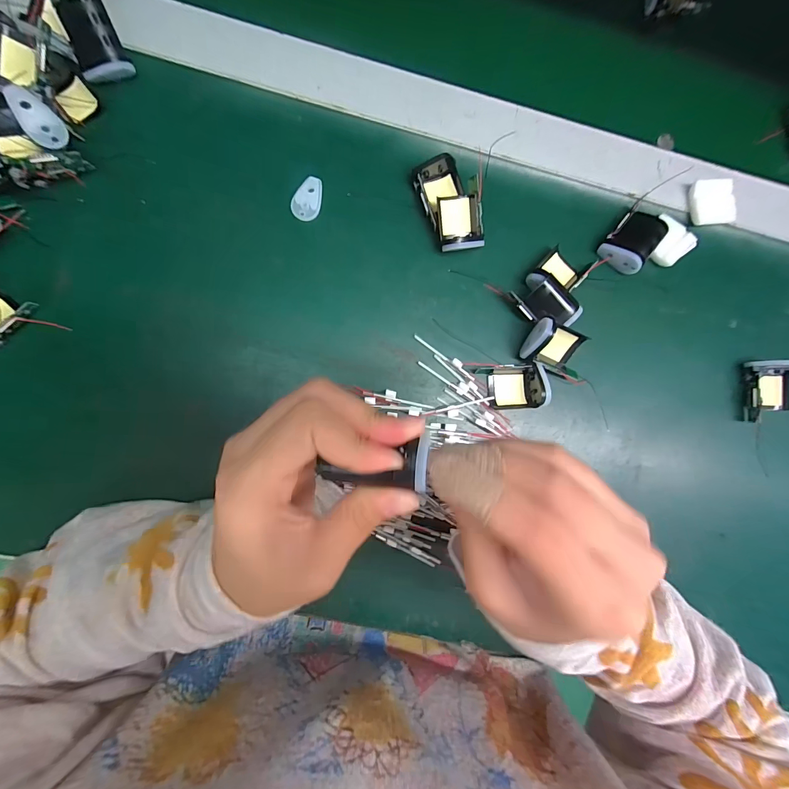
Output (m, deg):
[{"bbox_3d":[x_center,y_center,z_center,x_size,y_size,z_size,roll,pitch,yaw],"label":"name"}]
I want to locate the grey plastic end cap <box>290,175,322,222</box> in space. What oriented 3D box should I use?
[{"bbox_3d":[-0.071,-0.159,0.289,0.022,0.004,0.036,10,87,-5],"label":"grey plastic end cap"}]

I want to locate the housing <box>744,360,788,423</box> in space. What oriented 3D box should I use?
[{"bbox_3d":[0.318,-0.003,0.303,0.037,0.023,0.049,-3,88,-5],"label":"housing"}]

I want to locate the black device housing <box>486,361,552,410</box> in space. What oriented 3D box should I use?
[{"bbox_3d":[0.099,-0.006,0.287,0.042,0.020,0.035,-5,89,-5],"label":"black device housing"}]

